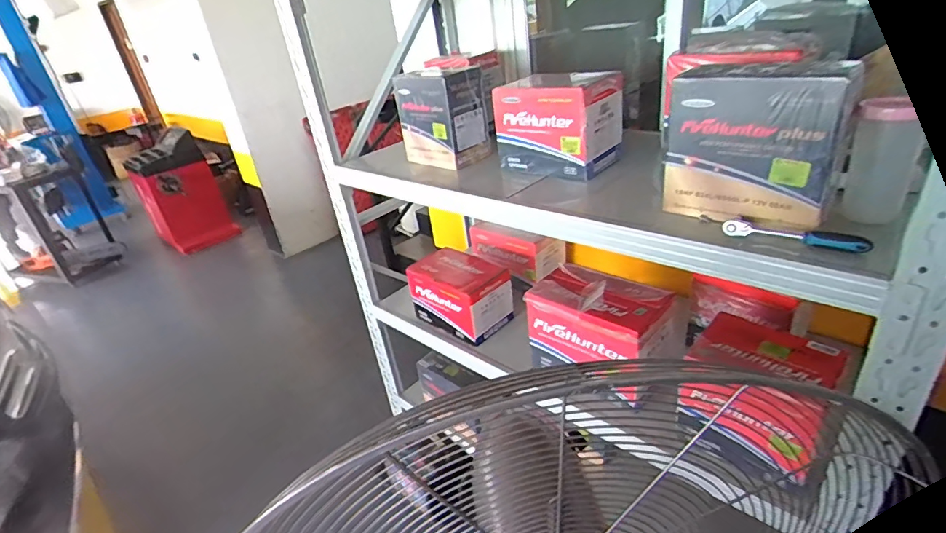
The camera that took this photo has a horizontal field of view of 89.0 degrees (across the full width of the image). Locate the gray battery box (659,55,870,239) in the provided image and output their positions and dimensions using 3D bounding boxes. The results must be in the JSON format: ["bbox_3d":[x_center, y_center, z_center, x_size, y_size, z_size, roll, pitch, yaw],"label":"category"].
[{"bbox_3d":[0.476,-0.207,0.811,0.254,0.242,0.177,19,38,39],"label":"gray battery box"}]

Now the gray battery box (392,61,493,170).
[{"bbox_3d":[-0.081,-0.409,1.300,0.226,0.238,0.135,19,38,39],"label":"gray battery box"}]

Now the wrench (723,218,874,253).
[{"bbox_3d":[0.497,-0.051,0.748,0.192,0.027,0.031,13,35,33],"label":"wrench"}]

